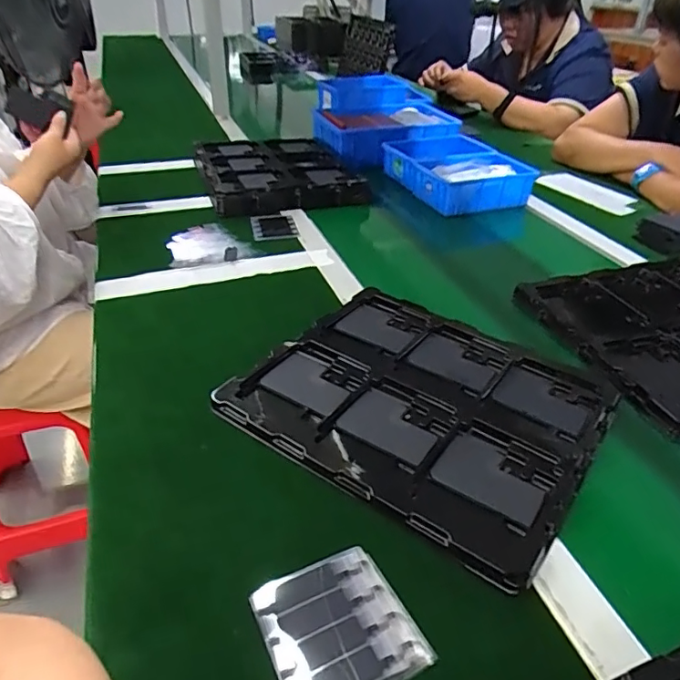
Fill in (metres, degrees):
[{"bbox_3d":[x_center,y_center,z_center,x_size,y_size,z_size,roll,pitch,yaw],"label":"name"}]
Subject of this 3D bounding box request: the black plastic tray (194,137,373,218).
[{"bbox_3d":[-0.123,-0.324,1.016,0.280,0.048,0.289,-13,39,-22],"label":"black plastic tray"}]

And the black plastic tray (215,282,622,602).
[{"bbox_3d":[0.081,0.058,0.535,0.315,0.015,0.271,25,41,28],"label":"black plastic tray"}]

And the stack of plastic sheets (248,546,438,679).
[{"bbox_3d":[-0.001,0.190,0.353,0.094,0.004,0.093,-14,39,-22],"label":"stack of plastic sheets"}]

